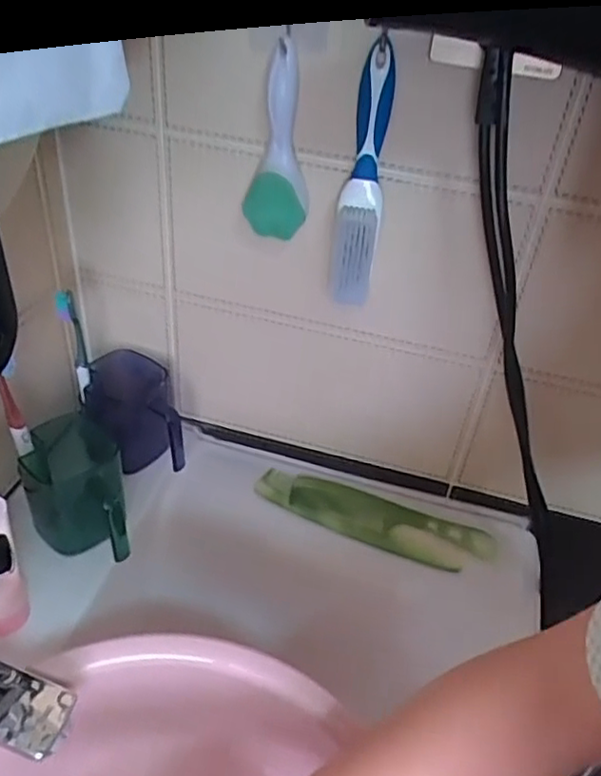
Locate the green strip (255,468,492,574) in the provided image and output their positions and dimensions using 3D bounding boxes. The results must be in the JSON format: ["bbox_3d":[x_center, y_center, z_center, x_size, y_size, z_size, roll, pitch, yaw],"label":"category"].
[{"bbox_3d":[0.073,0.130,0.646,0.236,0.010,0.064,16,39,13],"label":"green strip"}]

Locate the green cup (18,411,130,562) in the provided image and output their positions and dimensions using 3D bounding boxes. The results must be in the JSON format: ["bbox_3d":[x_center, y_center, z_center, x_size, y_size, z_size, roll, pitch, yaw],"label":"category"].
[{"bbox_3d":[-0.196,0.091,0.561,0.075,0.086,0.110,-11,41,-20],"label":"green cup"}]

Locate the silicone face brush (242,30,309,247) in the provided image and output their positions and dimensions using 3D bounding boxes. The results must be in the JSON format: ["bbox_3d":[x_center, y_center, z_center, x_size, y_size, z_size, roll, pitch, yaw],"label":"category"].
[{"bbox_3d":[-0.016,-0.183,0.486,0.047,0.134,0.035,2,38,-5],"label":"silicone face brush"}]

